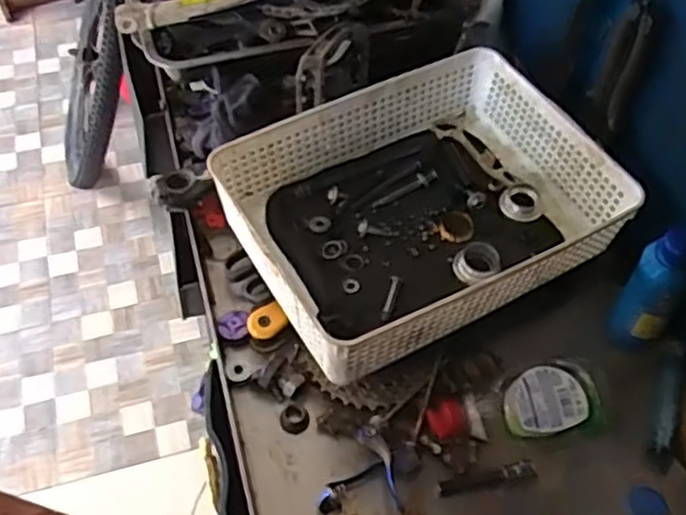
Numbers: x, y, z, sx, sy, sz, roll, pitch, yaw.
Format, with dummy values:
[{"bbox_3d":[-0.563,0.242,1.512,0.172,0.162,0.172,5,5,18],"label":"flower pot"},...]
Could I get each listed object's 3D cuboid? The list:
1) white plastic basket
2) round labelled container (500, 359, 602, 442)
[{"bbox_3d":[0.071,-0.051,0.678,0.330,0.083,0.248,-23,58,-18],"label":"white plastic basket"},{"bbox_3d":[0.182,0.126,0.626,0.083,0.041,0.061,-2,54,-3],"label":"round labelled container"}]

